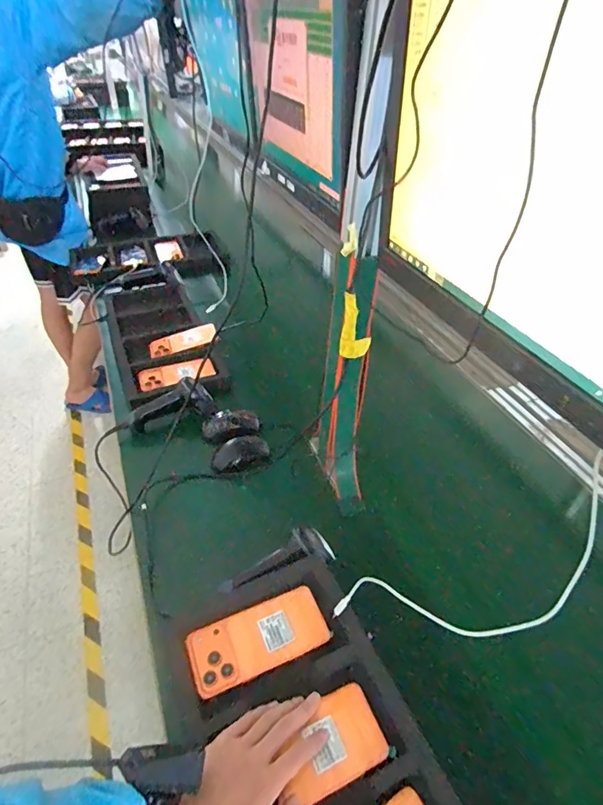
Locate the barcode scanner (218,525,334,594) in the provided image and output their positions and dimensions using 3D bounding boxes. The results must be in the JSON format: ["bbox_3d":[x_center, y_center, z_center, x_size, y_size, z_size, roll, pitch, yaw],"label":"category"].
[{"bbox_3d":[-0.036,0.231,0.648,0.157,0.061,0.060,-23,47,-27],"label":"barcode scanner"}]

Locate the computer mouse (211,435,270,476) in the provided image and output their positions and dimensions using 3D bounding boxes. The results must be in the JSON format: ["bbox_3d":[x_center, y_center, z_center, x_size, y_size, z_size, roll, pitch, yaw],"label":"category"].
[{"bbox_3d":[-0.116,0.095,0.846,0.102,0.028,0.060,-20,46,-24],"label":"computer mouse"}]

